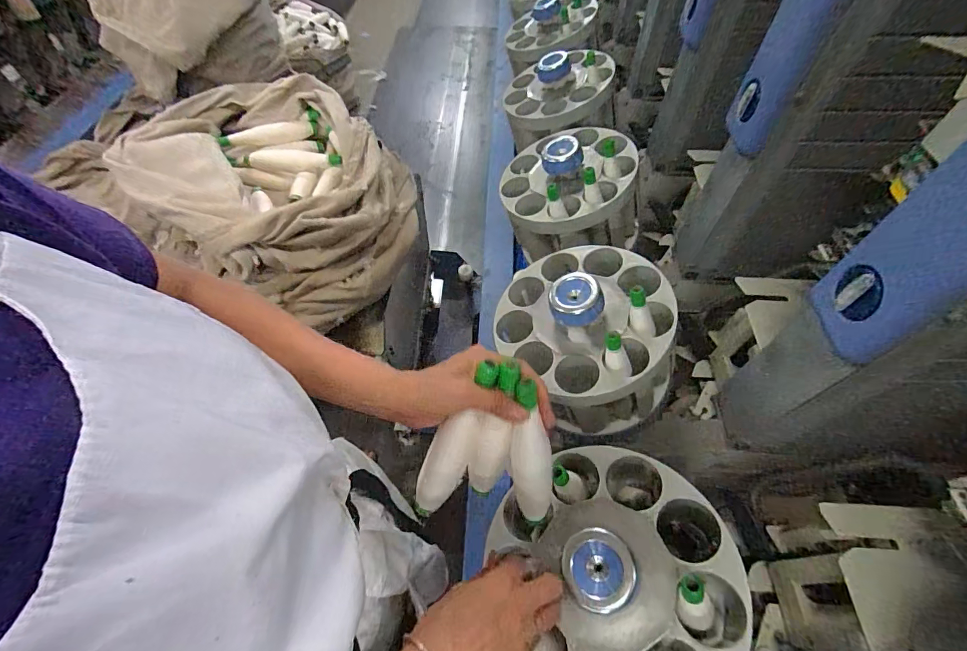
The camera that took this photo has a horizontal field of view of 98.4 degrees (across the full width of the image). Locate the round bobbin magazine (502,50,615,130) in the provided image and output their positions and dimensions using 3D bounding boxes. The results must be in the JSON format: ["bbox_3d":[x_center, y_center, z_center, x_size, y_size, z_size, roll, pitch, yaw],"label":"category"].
[{"bbox_3d":[0.154,-0.533,0.910,0.243,0.078,0.200,-7,65,25],"label":"round bobbin magazine"}]

